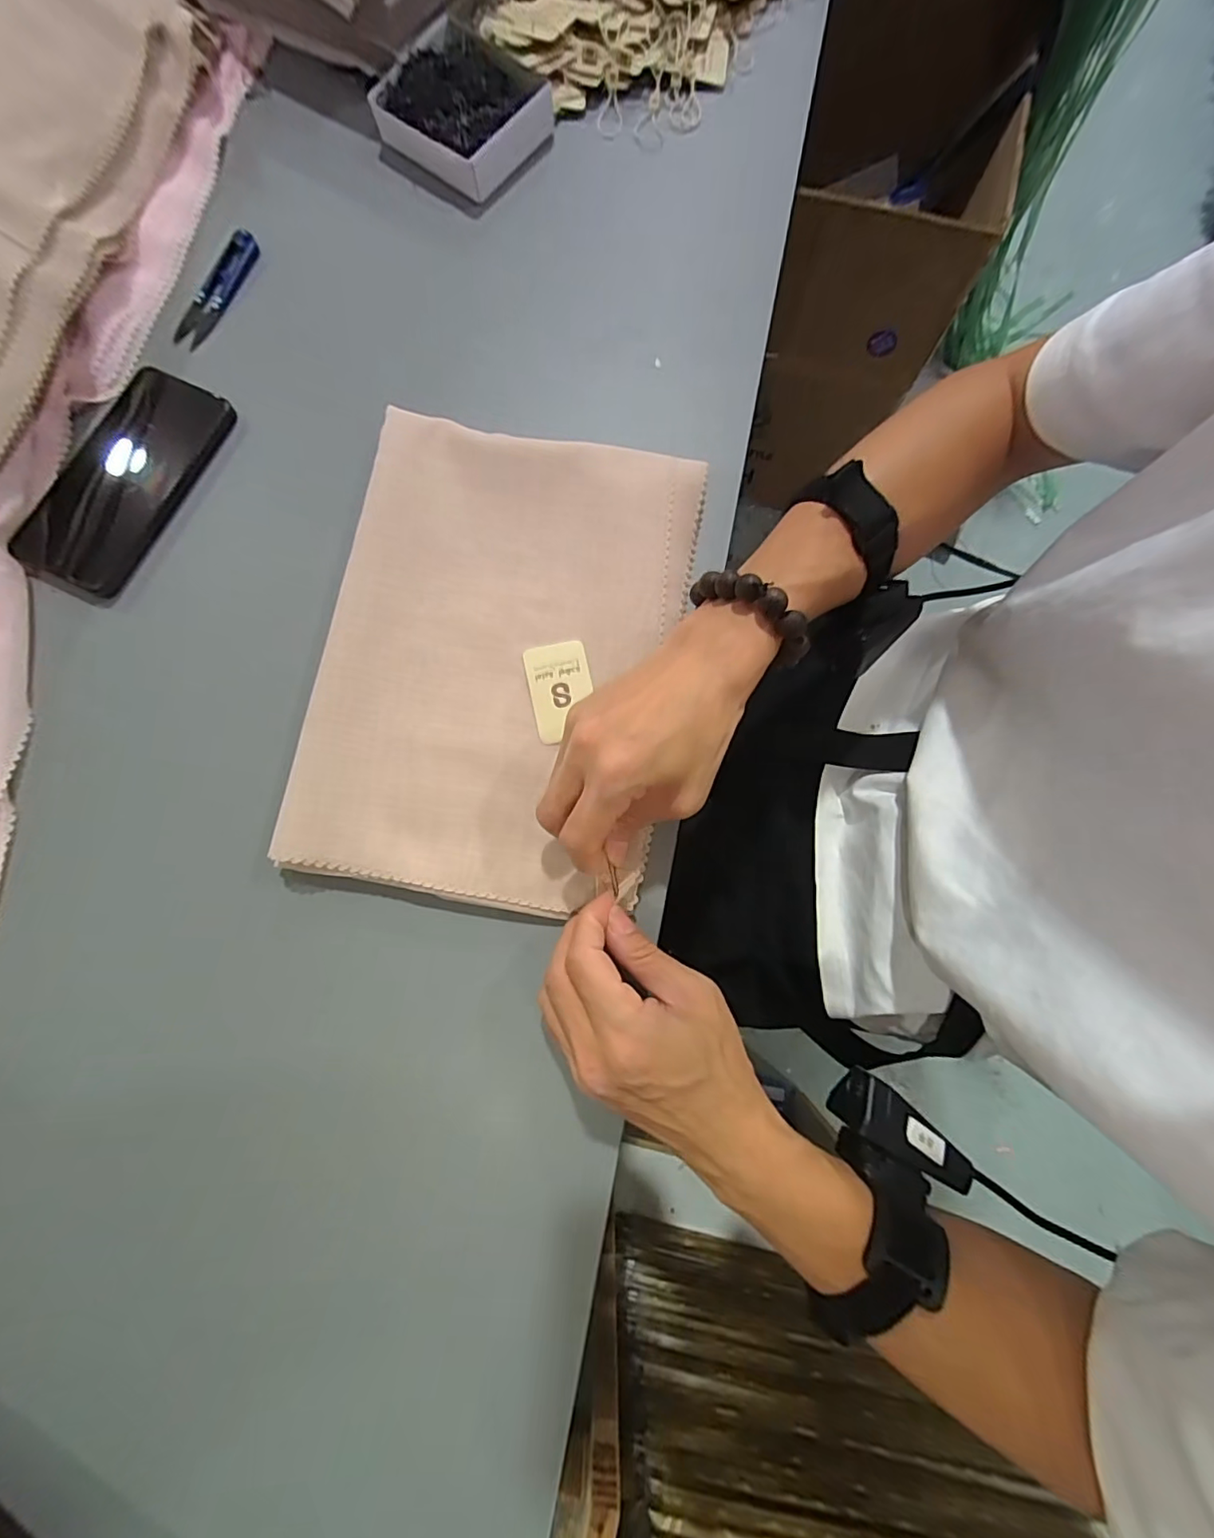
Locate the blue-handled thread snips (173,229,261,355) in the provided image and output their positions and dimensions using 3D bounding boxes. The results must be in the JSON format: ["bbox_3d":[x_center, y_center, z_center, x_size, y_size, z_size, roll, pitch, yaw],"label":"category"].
[{"bbox_3d":[-0.295,-0.362,0.413,0.027,0.008,0.103,24,80,4],"label":"blue-handled thread snips"}]

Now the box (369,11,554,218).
[{"bbox_3d":[-0.113,-0.510,0.422,0.112,0.034,0.114,34,81,6],"label":"box"}]

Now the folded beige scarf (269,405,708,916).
[{"bbox_3d":[-0.064,-0.074,0.345,0.209,0.022,0.303,9,80,2],"label":"folded beige scarf"}]

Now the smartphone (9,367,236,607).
[{"bbox_3d":[-0.343,-0.203,0.384,0.084,0.014,0.170,24,80,4],"label":"smartphone"}]

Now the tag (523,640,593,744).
[{"bbox_3d":[-0.029,-0.051,0.348,0.039,0.004,0.063,-12,80,-2],"label":"tag"}]

